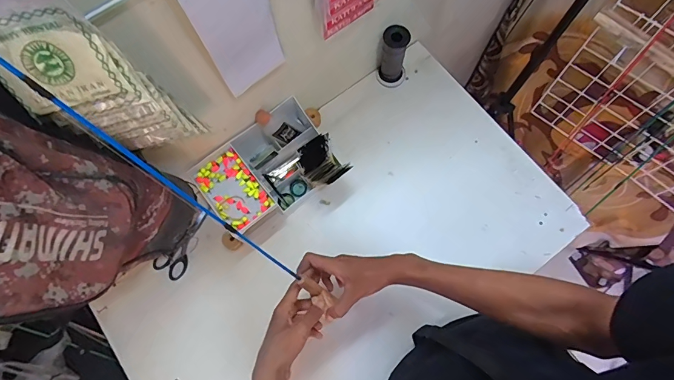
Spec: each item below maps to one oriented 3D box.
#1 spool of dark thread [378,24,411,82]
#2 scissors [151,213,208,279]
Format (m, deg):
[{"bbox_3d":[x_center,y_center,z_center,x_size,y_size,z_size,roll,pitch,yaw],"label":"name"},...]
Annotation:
[{"bbox_3d":[0.109,-0.263,0.764,0.052,0.120,0.052,9,74,4],"label":"spool of dark thread"},{"bbox_3d":[-0.277,0.108,0.724,0.134,0.007,0.057,-45,85,-1],"label":"scissors"}]

